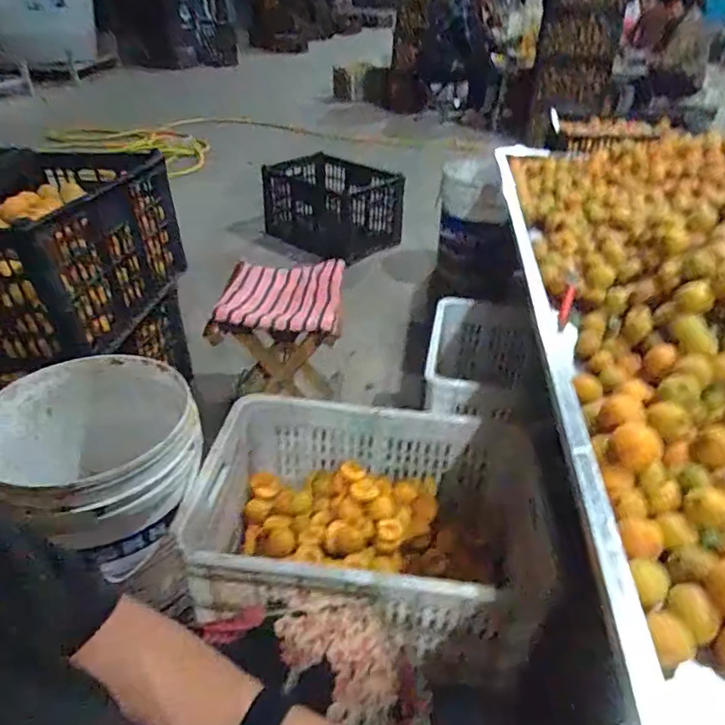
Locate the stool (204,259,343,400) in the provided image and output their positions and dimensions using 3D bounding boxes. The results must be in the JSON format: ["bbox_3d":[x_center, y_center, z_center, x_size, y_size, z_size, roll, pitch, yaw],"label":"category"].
[{"bbox_3d":[-0.182,-0.022,1.273,0.261,0.318,0.302,1,34,-2],"label":"stool"}]

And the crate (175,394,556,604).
[{"bbox_3d":[0.034,0.245,0.943,0.569,0.212,0.384,4,34,3],"label":"crate"}]

